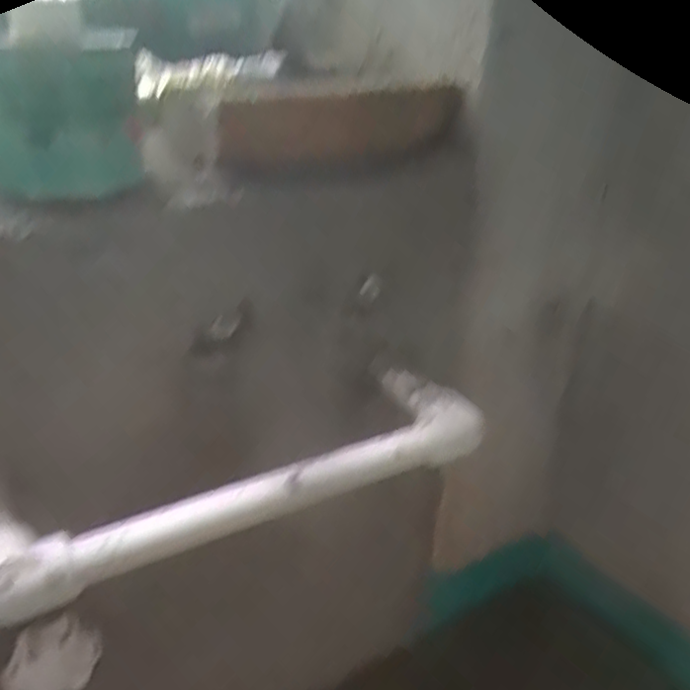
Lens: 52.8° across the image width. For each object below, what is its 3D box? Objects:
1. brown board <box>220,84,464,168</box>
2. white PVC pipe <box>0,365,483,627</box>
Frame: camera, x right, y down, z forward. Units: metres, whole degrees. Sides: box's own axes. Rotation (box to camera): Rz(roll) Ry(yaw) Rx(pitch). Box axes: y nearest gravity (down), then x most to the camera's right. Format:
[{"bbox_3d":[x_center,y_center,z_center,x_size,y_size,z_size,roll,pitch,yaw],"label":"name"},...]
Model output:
[{"bbox_3d":[0.002,-0.161,0.512,0.202,0.051,0.012,-16,32,-31],"label":"brown board"},{"bbox_3d":[-0.065,0.081,0.462,0.332,0.030,0.096,-14,31,-28],"label":"white PVC pipe"}]

